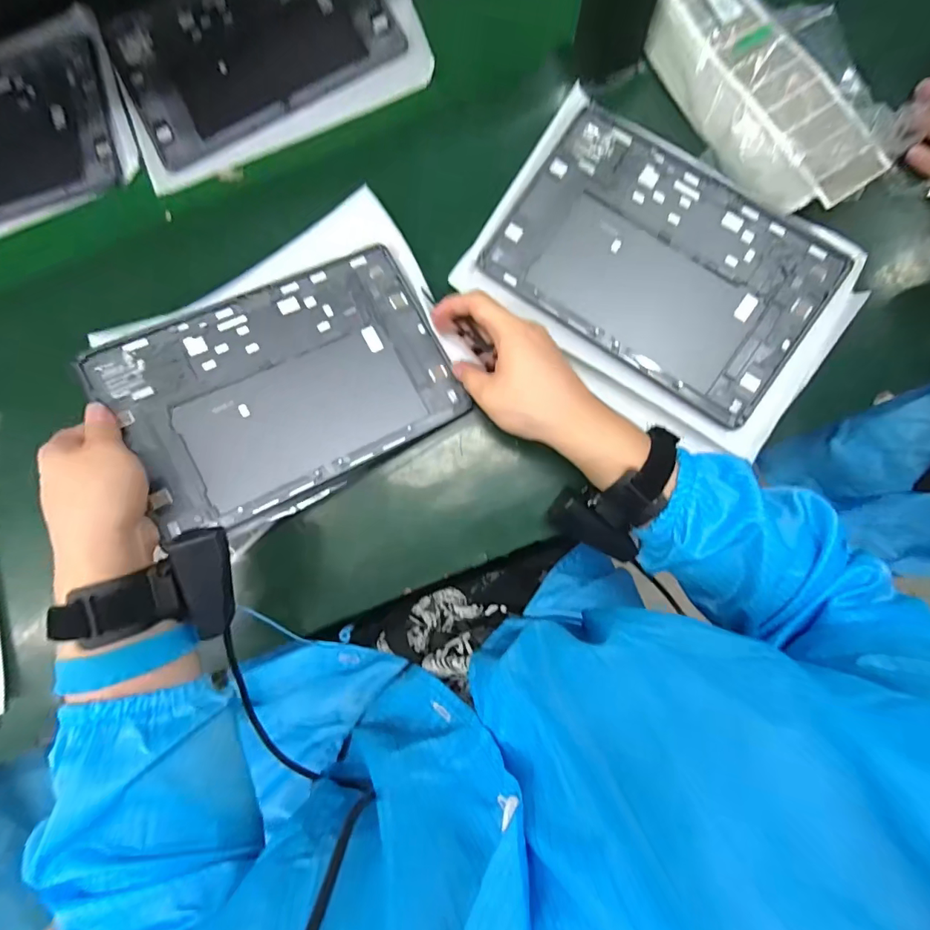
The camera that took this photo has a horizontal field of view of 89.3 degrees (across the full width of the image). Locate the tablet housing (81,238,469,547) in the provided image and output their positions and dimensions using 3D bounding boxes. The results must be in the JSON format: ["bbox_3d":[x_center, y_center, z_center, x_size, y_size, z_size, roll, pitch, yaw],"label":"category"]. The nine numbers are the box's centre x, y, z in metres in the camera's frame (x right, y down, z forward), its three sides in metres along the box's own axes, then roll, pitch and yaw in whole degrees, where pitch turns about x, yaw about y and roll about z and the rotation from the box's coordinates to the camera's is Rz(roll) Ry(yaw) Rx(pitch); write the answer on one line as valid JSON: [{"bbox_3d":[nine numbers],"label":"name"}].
[{"bbox_3d":[-0.139,-0.064,0.377,0.246,0.008,0.162,-27,86,-14],"label":"tablet housing"}]

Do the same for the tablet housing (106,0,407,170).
[{"bbox_3d":[-0.200,-0.403,0.452,0.253,0.007,0.179,-26,83,0],"label":"tablet housing"}]

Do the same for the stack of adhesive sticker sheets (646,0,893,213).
[{"bbox_3d":[0.232,-0.304,0.378,0.088,0.050,0.231,-35,83,-1],"label":"stack of adhesive sticker sheets"}]

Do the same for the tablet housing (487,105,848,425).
[{"bbox_3d":[0.164,-0.171,0.391,0.254,0.012,0.182,35,86,6],"label":"tablet housing"}]

